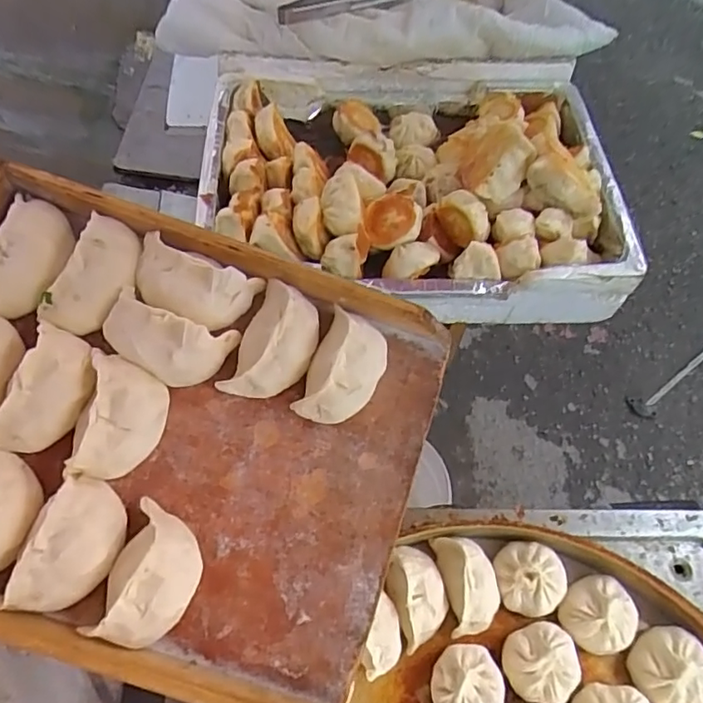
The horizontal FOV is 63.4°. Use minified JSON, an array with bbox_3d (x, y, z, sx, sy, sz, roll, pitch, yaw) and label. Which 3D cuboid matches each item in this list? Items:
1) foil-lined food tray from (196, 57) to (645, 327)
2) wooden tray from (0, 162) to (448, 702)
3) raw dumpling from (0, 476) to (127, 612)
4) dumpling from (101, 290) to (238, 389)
[{"bbox_3d":[0.083,-0.248,0.821,0.554,0.156,0.388,0,58,-3],"label":"foil-lined food tray"},{"bbox_3d":[-0.137,0.057,0.407,0.369,0.052,0.293,21,77,-7],"label":"wooden tray"},{"bbox_3d":[-0.188,0.133,0.380,0.056,0.033,0.088,31,67,-17],"label":"raw dumpling"},{"bbox_3d":[-0.141,-0.005,0.427,0.089,0.065,0.046,29,15,-1],"label":"dumpling"}]

